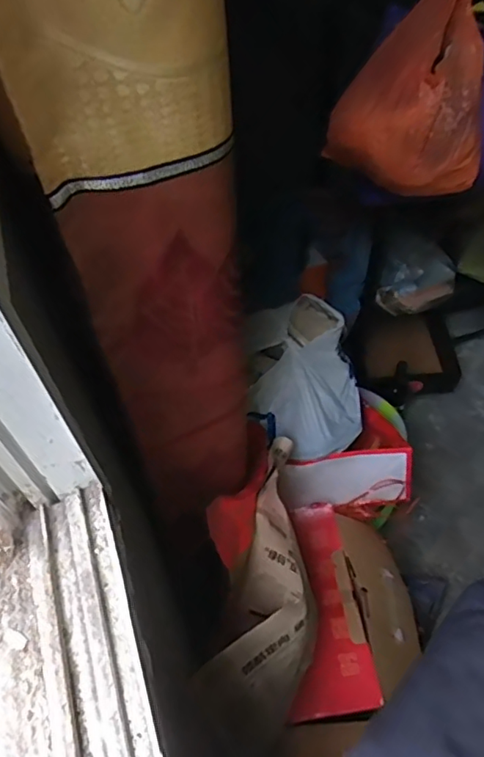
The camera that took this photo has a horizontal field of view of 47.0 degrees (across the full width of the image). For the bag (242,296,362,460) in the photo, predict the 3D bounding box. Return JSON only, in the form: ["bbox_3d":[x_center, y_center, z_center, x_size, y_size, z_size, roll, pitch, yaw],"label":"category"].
[{"bbox_3d":[0.123,-0.009,1.102,0.228,0.139,0.304,0,53,4],"label":"bag"}]

